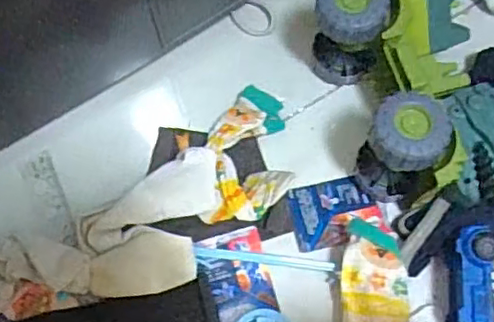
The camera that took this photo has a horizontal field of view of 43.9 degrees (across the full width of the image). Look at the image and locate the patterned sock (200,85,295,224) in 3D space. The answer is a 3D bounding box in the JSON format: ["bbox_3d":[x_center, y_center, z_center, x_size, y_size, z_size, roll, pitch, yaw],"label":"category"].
[{"bbox_3d":[0.003,-0.008,0.549,0.070,0.025,0.128,5,71,3],"label":"patterned sock"}]

